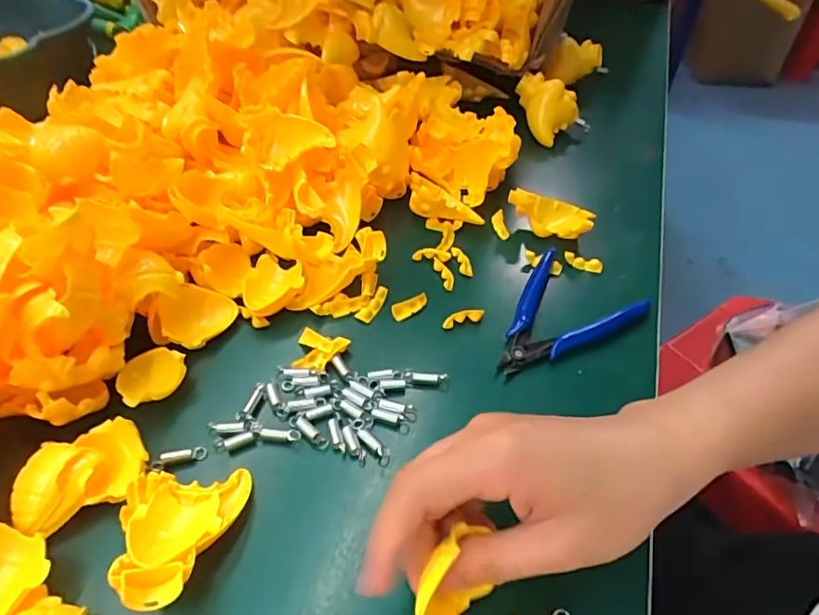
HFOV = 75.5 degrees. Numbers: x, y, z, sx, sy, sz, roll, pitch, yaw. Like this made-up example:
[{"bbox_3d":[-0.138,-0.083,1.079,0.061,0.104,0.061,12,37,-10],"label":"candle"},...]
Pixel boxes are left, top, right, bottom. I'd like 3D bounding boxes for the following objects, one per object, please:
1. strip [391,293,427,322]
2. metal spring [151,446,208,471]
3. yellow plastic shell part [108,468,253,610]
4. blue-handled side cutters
[{"bbox_3d":[0.001,-0.002,0.369,0.029,0.008,0.011,-25,52,-22],"label":"strip"},{"bbox_3d":[-0.124,0.081,0.285,0.027,0.009,0.007,-16,49,-14],"label":"metal spring"},{"bbox_3d":[-0.107,0.103,0.246,0.055,0.032,0.065,-7,47,-7],"label":"yellow plastic shell part"},{"bbox_3d":[0.101,0.012,0.355,0.075,0.022,0.107,31,54,26],"label":"blue-handled side cutters"}]

